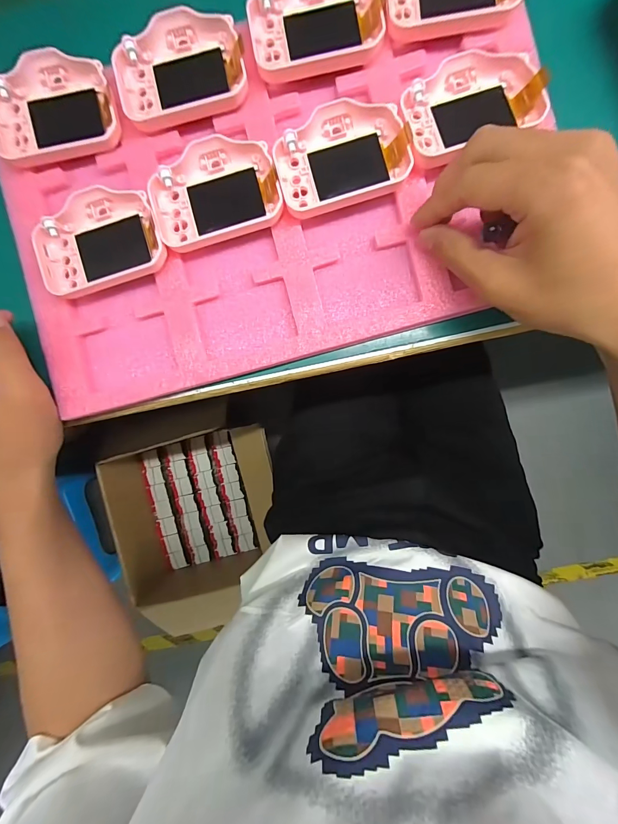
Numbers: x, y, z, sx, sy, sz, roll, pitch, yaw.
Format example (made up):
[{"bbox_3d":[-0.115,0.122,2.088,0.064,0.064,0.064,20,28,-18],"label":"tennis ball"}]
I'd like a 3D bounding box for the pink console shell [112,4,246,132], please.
[{"bbox_3d":[-0.085,-0.228,0.228,0.082,0.016,0.058,-11,91,3],"label":"pink console shell"}]

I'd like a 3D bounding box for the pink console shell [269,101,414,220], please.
[{"bbox_3d":[0.021,-0.166,0.223,0.083,0.011,0.059,-15,91,3],"label":"pink console shell"}]

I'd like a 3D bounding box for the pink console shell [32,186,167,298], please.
[{"bbox_3d":[-0.141,-0.116,0.232,0.082,0.016,0.057,-19,91,3],"label":"pink console shell"}]

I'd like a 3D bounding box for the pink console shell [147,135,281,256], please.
[{"bbox_3d":[-0.063,-0.146,0.227,0.082,0.013,0.058,-17,91,3],"label":"pink console shell"}]

